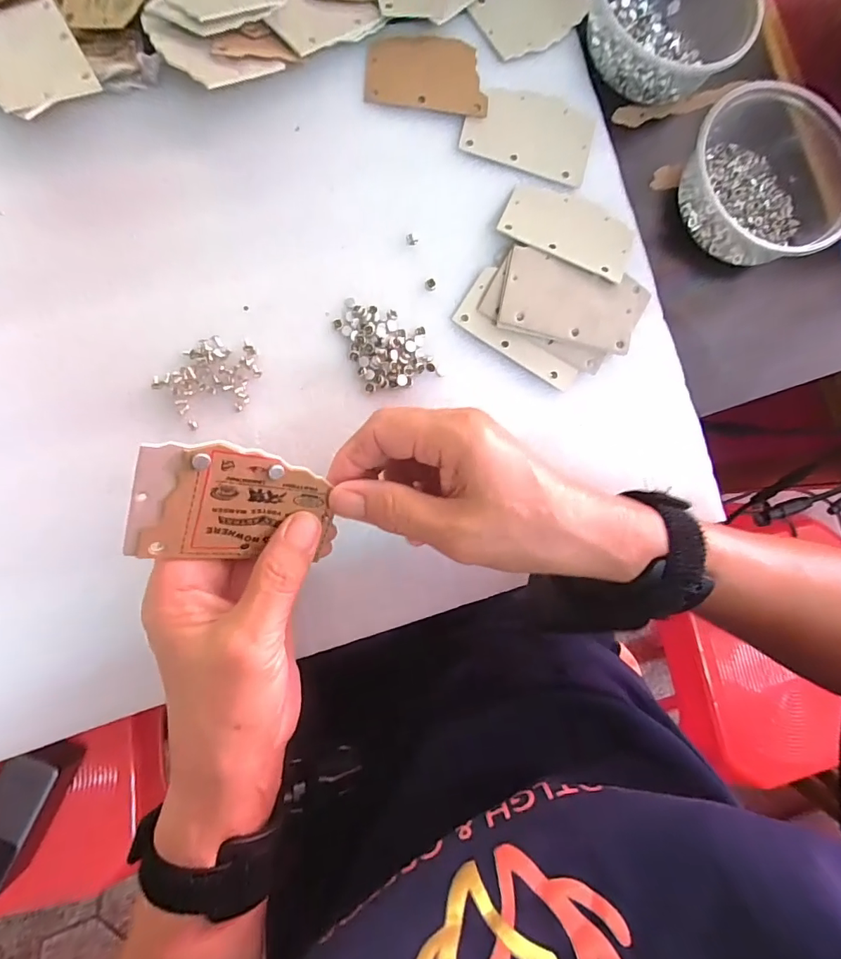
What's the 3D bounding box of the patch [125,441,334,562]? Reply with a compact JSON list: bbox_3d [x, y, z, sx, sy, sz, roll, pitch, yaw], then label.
[{"bbox_3d":[-0.079,0.012,0.207,0.082,0.004,0.053,8,114,-32],"label":"patch"}]

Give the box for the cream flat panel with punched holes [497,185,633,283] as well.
[{"bbox_3d":[0.097,-0.163,0.304,0.084,0.004,0.054,23,70,-2],"label":"cream flat panel with punched holes"}]

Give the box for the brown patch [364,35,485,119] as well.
[{"bbox_3d":[0.004,-0.264,0.305,0.077,0.004,0.050,3,85,-5],"label":"brown patch"}]

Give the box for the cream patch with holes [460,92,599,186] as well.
[{"bbox_3d":[0.073,-0.231,0.309,0.083,0.004,0.053,16,84,-6],"label":"cream patch with holes"}]

